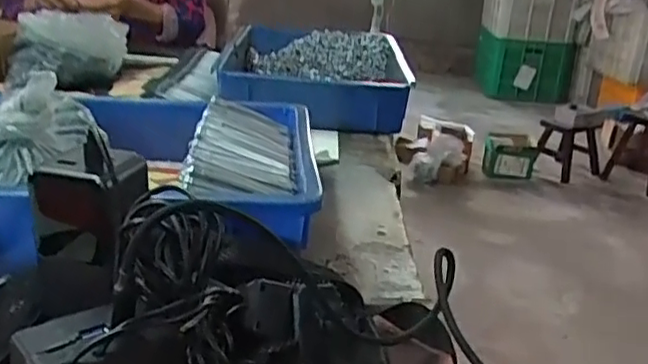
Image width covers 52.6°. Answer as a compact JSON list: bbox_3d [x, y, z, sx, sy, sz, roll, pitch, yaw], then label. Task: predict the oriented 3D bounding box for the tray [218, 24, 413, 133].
[{"bbox_3d":[-0.012,-0.178,1.032,0.279,0.080,0.334,2,21,-4],"label":"tray"}]

